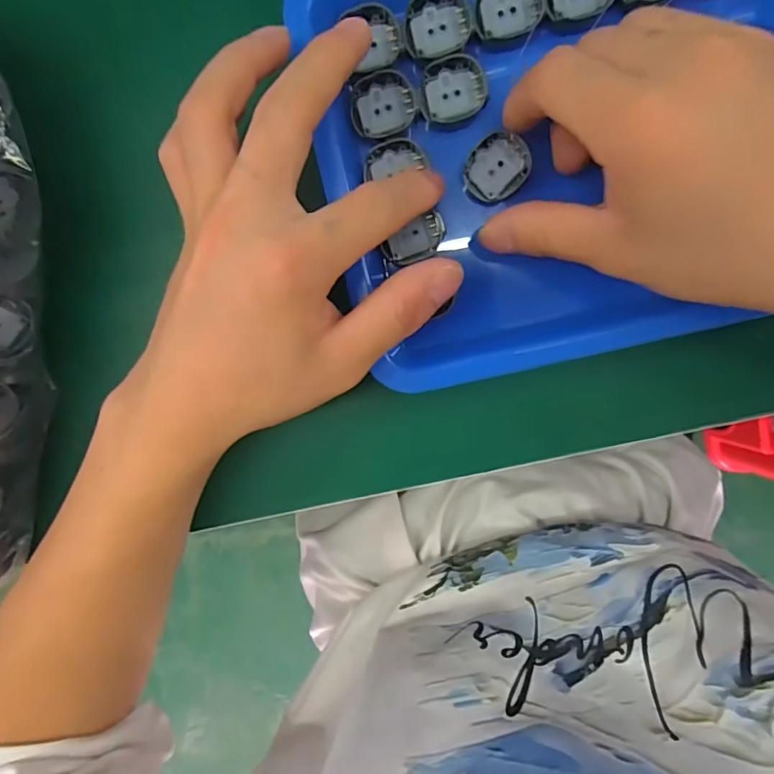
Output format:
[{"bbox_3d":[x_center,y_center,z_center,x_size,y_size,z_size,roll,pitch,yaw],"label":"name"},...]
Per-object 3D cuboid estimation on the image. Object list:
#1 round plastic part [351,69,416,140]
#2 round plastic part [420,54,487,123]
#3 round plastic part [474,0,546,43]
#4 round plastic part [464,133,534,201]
[{"bbox_3d":[-0.002,-0.122,0.224,0.027,0.005,0.025,0,98,2],"label":"round plastic part"},{"bbox_3d":[0.028,-0.127,0.221,0.027,0.005,0.023,-11,98,3],"label":"round plastic part"},{"bbox_3d":[0.051,-0.158,0.215,0.029,0.006,0.023,-16,98,4],"label":"round plastic part"},{"bbox_3d":[0.048,-0.095,0.225,0.027,0.009,0.025,0,98,2],"label":"round plastic part"}]

